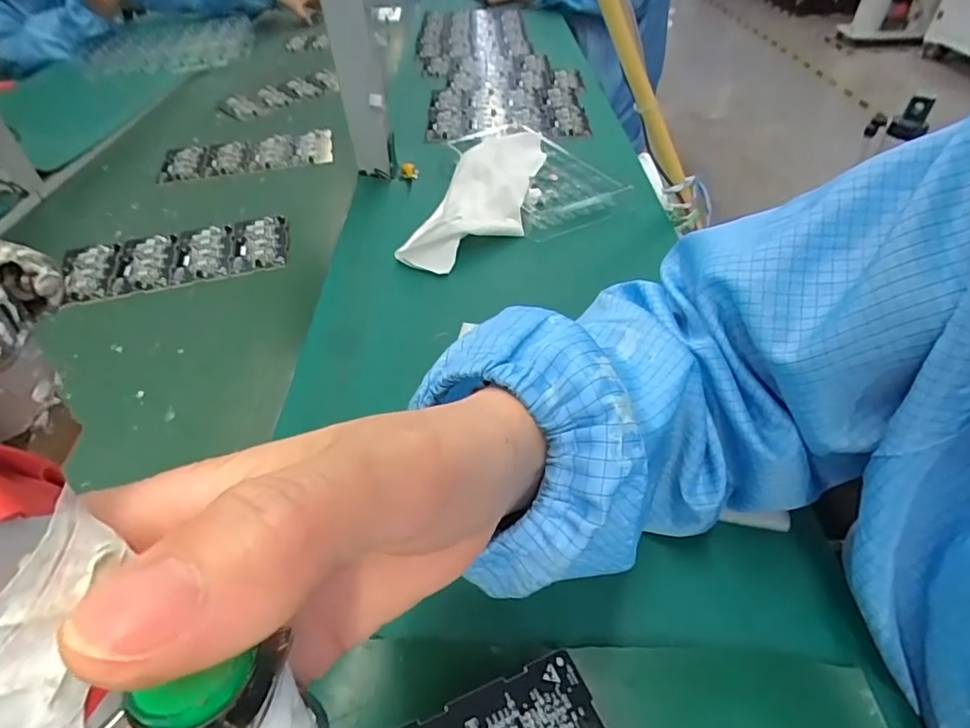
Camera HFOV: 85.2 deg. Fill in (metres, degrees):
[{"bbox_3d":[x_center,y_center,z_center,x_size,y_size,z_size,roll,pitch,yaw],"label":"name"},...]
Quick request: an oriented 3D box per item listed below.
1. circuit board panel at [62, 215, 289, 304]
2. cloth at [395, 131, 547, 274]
[{"bbox_3d":[-0.318,-0.113,0.545,0.217,0.009,0.094,-15,45,-9],"label":"circuit board panel"},{"bbox_3d":[0.006,-0.189,0.564,0.096,0.033,0.277,12,47,16],"label":"cloth"}]

